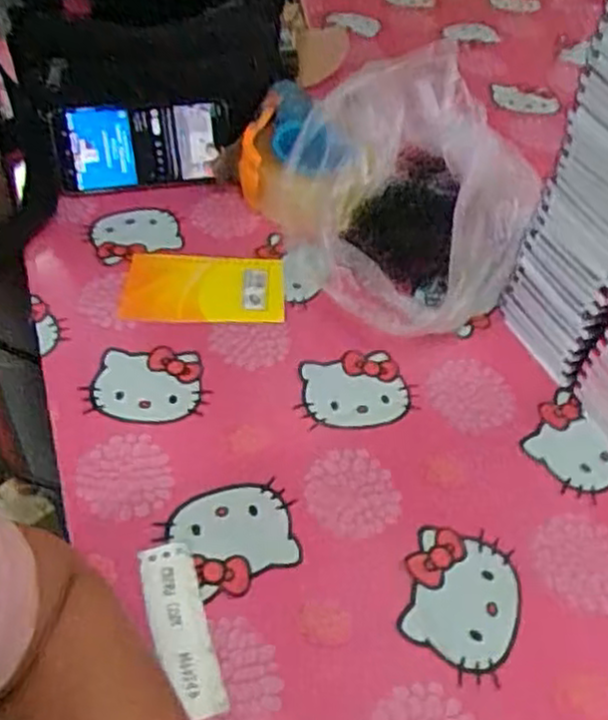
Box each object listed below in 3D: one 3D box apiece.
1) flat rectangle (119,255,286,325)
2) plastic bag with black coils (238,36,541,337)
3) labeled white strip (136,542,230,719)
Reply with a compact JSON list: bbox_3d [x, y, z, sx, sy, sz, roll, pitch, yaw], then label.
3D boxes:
[{"bbox_3d":[-0.085,-0.060,0.637,0.134,0.010,0.085,-1,48,0],"label":"flat rectangle"},{"bbox_3d":[0.090,-0.164,0.684,0.238,0.088,0.316,-17,50,-19],"label":"plastic bag with black coils"},{"bbox_3d":[-0.072,0.154,0.432,0.032,0.004,0.106,-11,49,-15],"label":"labeled white strip"}]

